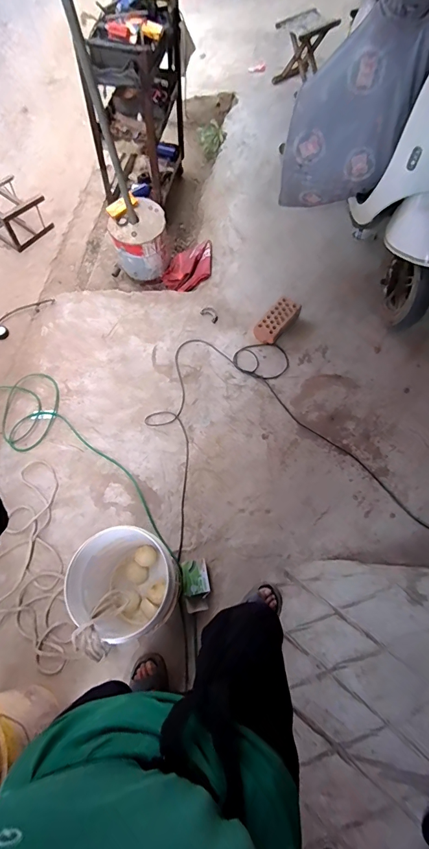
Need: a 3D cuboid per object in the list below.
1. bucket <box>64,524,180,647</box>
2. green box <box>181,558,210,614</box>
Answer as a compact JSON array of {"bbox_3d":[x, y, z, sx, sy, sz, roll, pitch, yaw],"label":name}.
[{"bbox_3d":[-0.268,0.518,1.198,0.298,0.338,0.309,1,66,-2],"label":"bucket"},{"bbox_3d":[-0.066,0.569,1.317,0.097,0.050,0.168,-10,66,2],"label":"green box"}]

